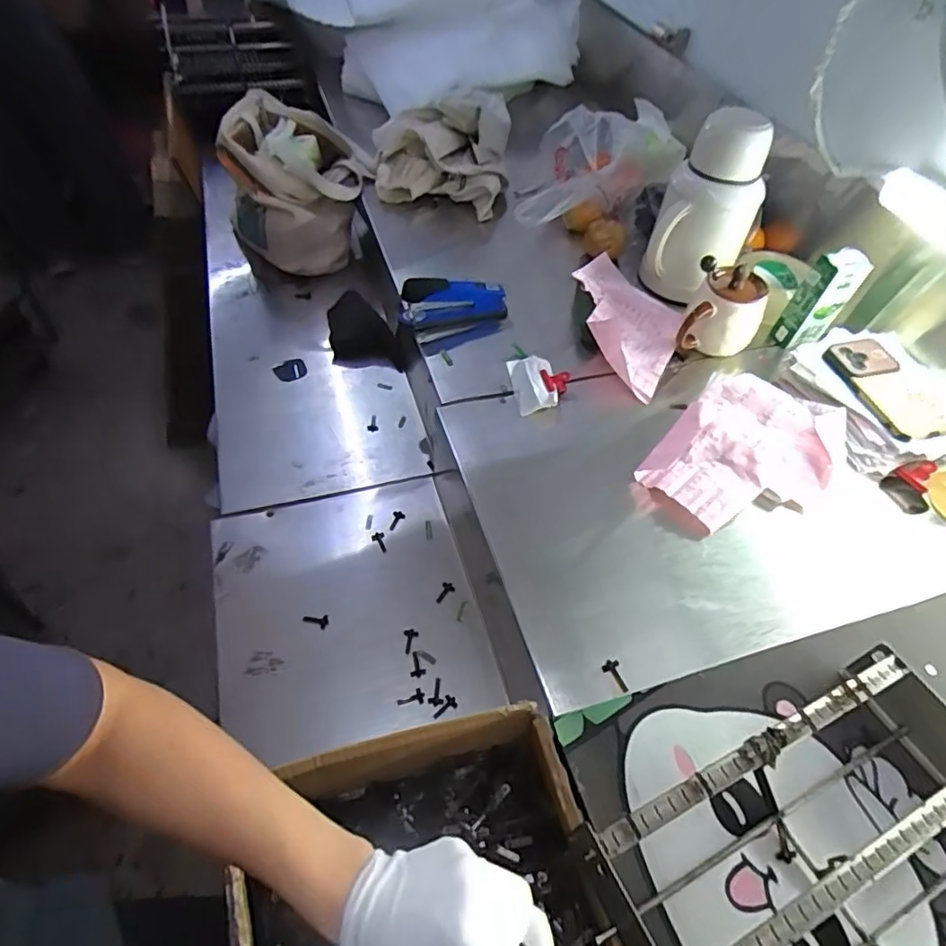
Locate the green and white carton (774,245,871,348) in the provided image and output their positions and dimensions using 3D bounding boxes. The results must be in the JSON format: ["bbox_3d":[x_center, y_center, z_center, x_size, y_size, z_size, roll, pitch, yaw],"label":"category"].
[{"bbox_3d":[0.471,-0.235,0.802,0.063,0.131,0.048,-15,52,-16],"label":"green and white carton"}]

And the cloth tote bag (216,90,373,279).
[{"bbox_3d":[-0.338,-0.544,1.135,0.246,0.230,0.260,-17,55,-17],"label":"cloth tote bag"}]

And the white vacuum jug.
[{"bbox_3d":[0.318,-0.352,0.805,0.127,0.227,0.136,23,53,13],"label":"white vacuum jug"}]

